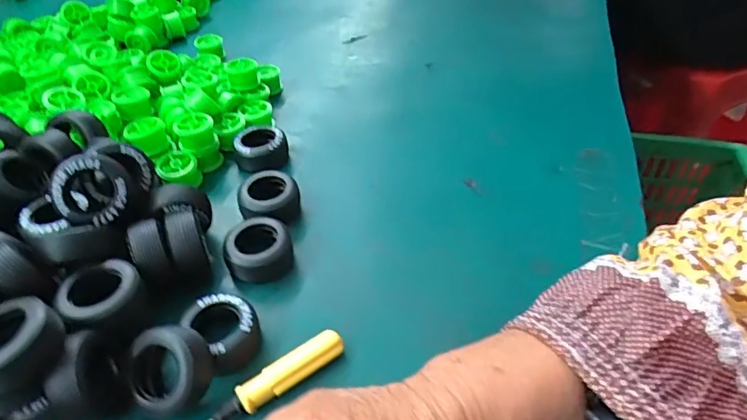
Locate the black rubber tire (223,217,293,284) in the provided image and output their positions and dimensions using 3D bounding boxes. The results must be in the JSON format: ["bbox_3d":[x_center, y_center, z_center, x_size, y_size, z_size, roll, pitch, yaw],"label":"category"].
[{"bbox_3d":[-0.083,0.032,0.376,0.045,0.030,0.045,-11,42,-9],"label":"black rubber tire"}]

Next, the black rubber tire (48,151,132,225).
[{"bbox_3d":[-0.191,-0.013,0.354,0.046,0.047,0.026,-25,11,-14],"label":"black rubber tire"}]

